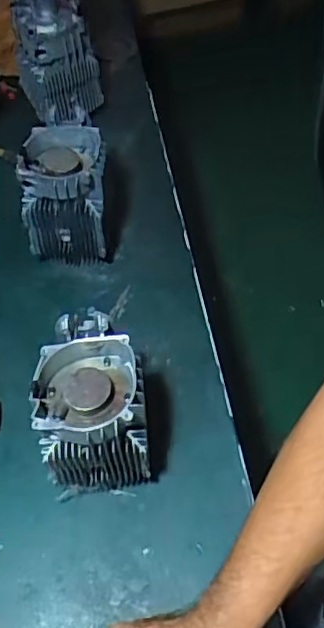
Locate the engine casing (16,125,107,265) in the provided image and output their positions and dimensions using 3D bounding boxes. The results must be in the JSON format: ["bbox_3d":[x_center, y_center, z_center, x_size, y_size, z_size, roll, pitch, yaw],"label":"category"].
[{"bbox_3d":[-0.144,-0.174,0.893,0.124,0.205,0.116,0,57,2],"label":"engine casing"}]

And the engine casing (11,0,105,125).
[{"bbox_3d":[-0.187,-0.456,1.032,0.143,0.249,0.094,-13,57,-6],"label":"engine casing"}]

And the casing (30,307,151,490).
[{"bbox_3d":[-0.082,0.121,0.704,0.125,0.209,0.145,-8,57,-4],"label":"casing"}]

